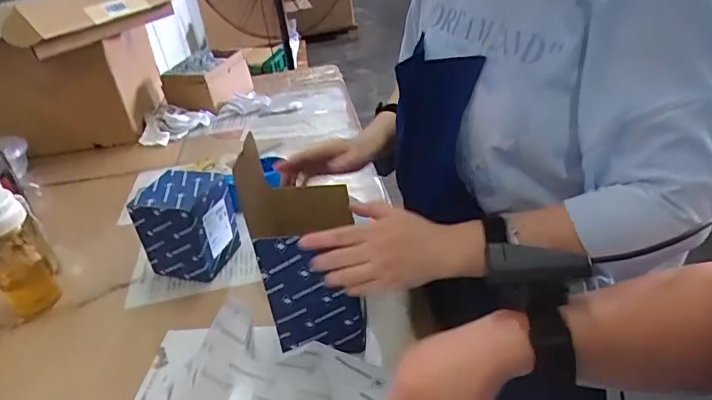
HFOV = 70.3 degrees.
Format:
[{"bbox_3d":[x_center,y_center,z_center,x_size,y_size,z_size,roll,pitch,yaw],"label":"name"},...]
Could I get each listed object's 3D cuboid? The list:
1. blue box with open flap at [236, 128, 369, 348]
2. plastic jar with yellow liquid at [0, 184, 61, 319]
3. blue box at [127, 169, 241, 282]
[{"bbox_3d":[-0.060,0.054,0.607,0.117,0.241,0.112,-6,31,-1],"label":"blue box with open flap"},{"bbox_3d":[-0.495,0.075,0.730,0.081,0.182,0.087,24,42,39],"label":"plastic jar with yellow liquid"},{"bbox_3d":[-0.258,0.042,0.781,0.104,0.140,0.102,6,33,18],"label":"blue box"}]

